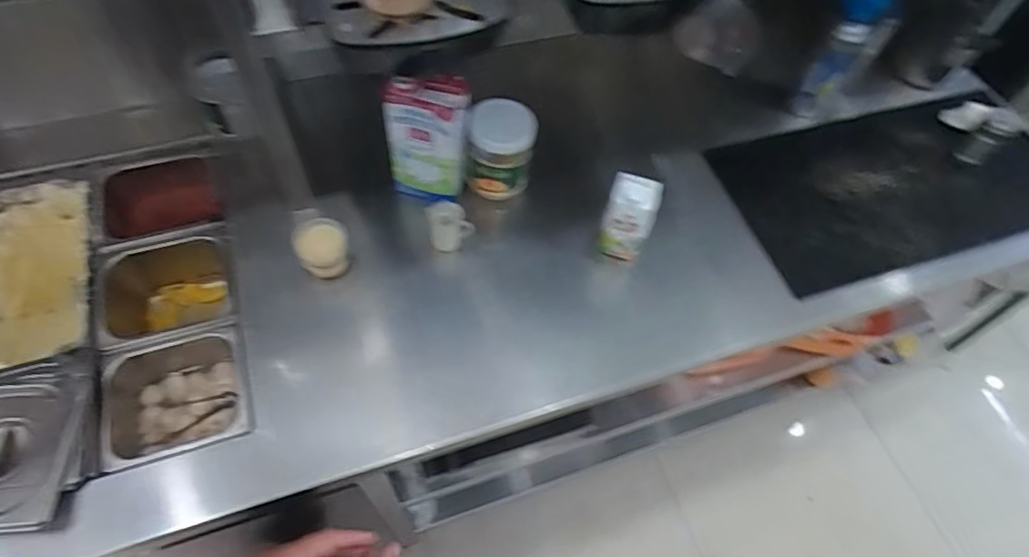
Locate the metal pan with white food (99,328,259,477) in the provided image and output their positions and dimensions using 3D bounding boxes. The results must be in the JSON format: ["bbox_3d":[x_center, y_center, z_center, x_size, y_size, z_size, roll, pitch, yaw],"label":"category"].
[{"bbox_3d":[-0.438,0.165,0.775,0.185,0.090,0.163,-17,62,-14],"label":"metal pan with white food"}]

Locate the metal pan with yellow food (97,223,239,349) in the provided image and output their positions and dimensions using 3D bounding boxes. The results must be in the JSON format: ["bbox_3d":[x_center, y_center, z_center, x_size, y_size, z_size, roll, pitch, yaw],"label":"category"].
[{"bbox_3d":[-0.497,0.034,0.863,0.191,0.117,0.177,-15,62,-12],"label":"metal pan with yellow food"}]

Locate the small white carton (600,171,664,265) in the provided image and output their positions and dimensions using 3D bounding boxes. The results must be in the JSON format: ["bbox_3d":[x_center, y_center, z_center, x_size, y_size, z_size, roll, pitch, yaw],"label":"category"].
[{"bbox_3d":[0.158,-0.077,0.838,0.065,0.143,0.052,16,60,6],"label":"small white carton"}]

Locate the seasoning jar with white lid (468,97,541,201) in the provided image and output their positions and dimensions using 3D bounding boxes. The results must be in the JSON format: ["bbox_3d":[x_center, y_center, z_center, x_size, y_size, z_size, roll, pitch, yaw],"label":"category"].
[{"bbox_3d":[-0.018,-0.184,0.867,0.091,0.135,0.085,2,59,-3],"label":"seasoning jar with white lid"}]

